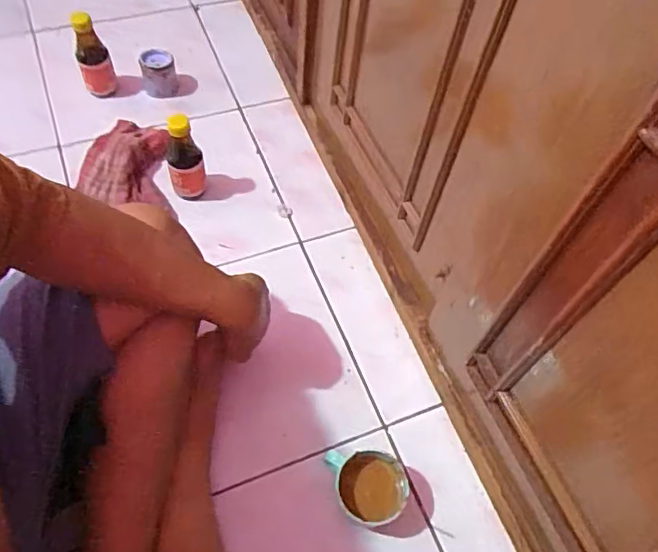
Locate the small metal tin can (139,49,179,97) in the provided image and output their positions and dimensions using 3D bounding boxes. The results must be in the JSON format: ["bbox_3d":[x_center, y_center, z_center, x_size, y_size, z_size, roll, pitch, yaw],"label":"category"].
[{"bbox_3d":[-0.308,-0.369,1.028,0.060,0.058,0.062,-10,60,-11],"label":"small metal tin can"}]

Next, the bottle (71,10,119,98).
[{"bbox_3d":[-0.414,-0.383,0.989,0.055,0.140,0.047,-22,63,-17],"label":"bottle"}]

